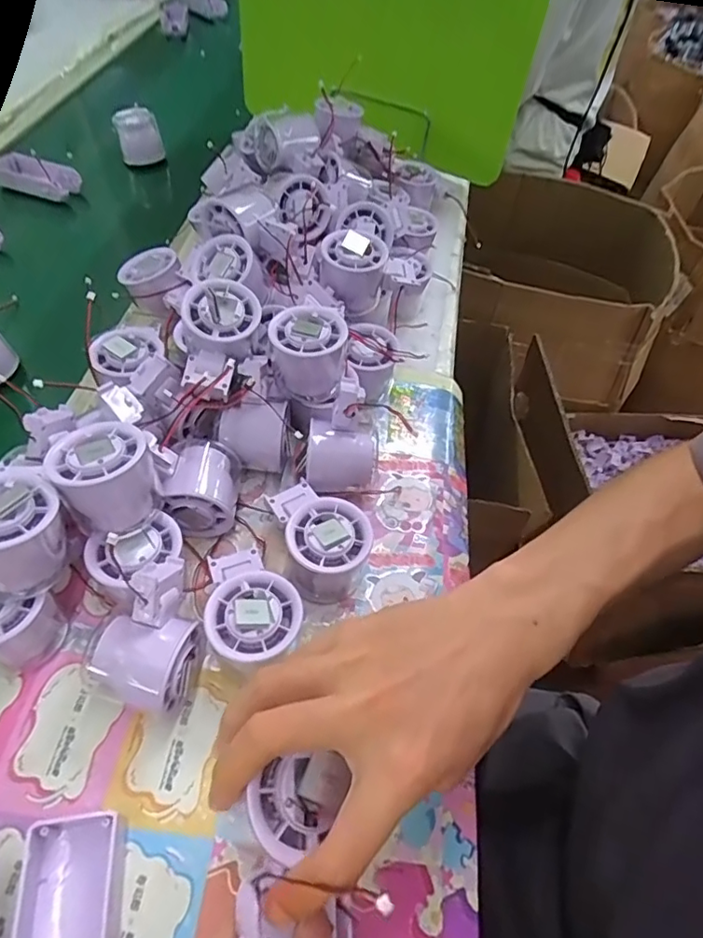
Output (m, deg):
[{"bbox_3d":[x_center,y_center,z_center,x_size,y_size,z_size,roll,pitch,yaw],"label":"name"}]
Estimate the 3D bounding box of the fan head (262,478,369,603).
[{"bbox_3d":[-0.025,0.049,0.408,0.064,0.055,0.089,-12,55,-13],"label":"fan head"}]

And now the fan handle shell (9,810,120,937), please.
[{"bbox_3d":[-0.144,0.234,0.273,0.048,0.025,0.106,-4,54,-6],"label":"fan handle shell"}]

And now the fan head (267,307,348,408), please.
[{"bbox_3d":[-0.034,-0.097,0.439,0.058,0.048,0.064,1,53,-3],"label":"fan head"}]

